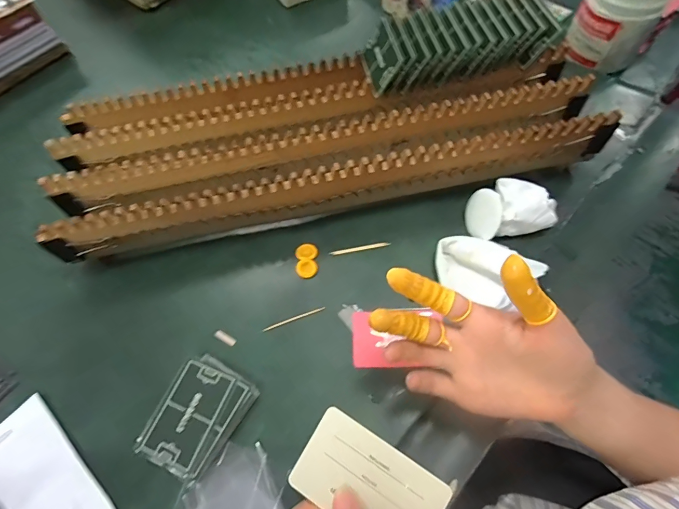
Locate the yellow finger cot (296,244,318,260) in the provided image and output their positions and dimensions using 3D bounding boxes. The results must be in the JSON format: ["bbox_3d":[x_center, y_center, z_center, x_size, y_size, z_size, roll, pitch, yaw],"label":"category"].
[{"bbox_3d":[-0.035,-0.003,0.416,0.023,0.005,0.020,-3,62,3],"label":"yellow finger cot"}]

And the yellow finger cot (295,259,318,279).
[{"bbox_3d":[-0.035,0.016,0.405,0.022,0.006,0.020,-2,62,3],"label":"yellow finger cot"}]

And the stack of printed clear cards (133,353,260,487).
[{"bbox_3d":[-0.126,0.142,0.339,0.070,0.009,0.092,28,67,18],"label":"stack of printed clear cards"}]

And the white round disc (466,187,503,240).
[{"bbox_3d":[0.147,-0.042,0.393,0.008,0.049,0.041,-3,17,-31],"label":"white round disc"}]

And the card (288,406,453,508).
[{"bbox_3d":[0.017,0.136,0.227,0.084,0.004,0.052,30,85,15],"label":"card"}]

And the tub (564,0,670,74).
[{"bbox_3d":[0.375,-0.321,0.514,0.097,0.093,0.081,30,68,18],"label":"tub"}]

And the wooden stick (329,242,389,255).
[{"bbox_3d":[0.022,-0.007,0.413,0.065,0.004,0.005,-9,62,0],"label":"wooden stick"}]

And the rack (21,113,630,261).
[{"bbox_3d":[-0.008,-0.080,0.411,0.556,0.083,0.067,-10,62,-1],"label":"rack"}]

